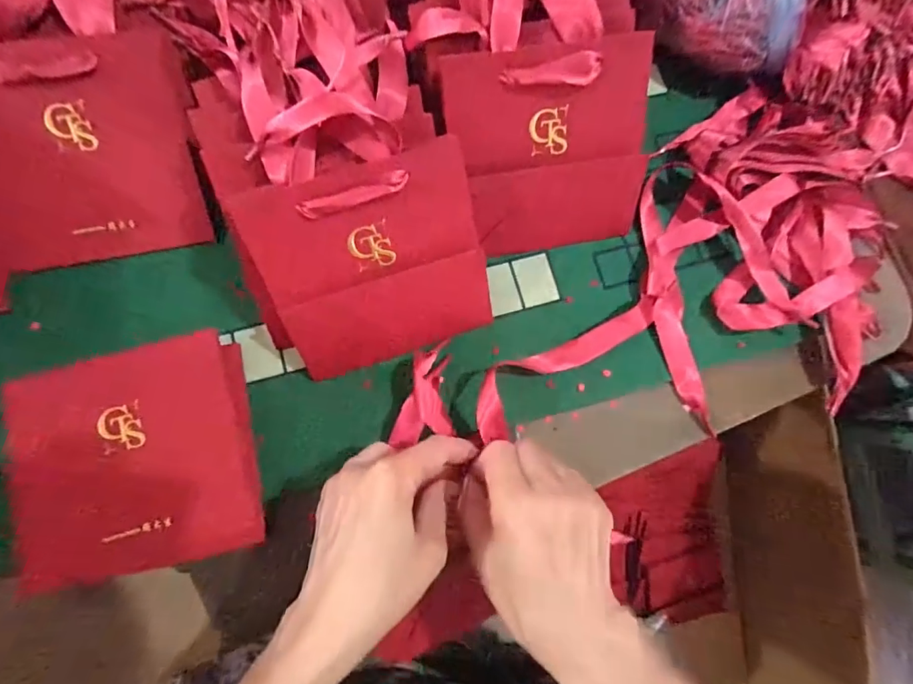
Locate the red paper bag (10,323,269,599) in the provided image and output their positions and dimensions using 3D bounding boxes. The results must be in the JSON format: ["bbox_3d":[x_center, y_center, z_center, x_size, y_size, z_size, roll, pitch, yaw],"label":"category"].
[{"bbox_3d":[-0.212,0.077,0.314,0.143,0.026,0.141,-12,82,-8],"label":"red paper bag"}]

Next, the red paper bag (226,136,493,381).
[{"bbox_3d":[-0.050,-0.048,0.316,0.137,0.005,0.135,-19,127,-8],"label":"red paper bag"}]

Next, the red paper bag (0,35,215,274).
[{"bbox_3d":[-0.249,-0.129,0.329,0.131,0.016,0.137,-15,110,-19],"label":"red paper bag"}]

